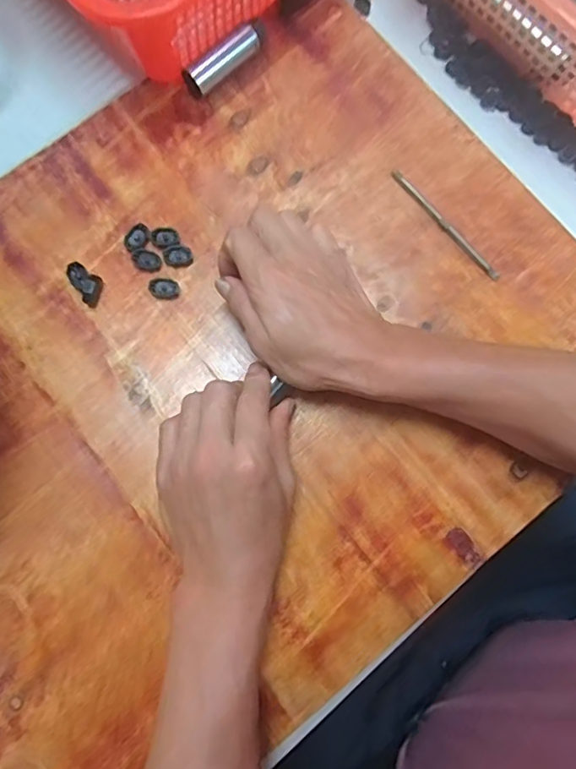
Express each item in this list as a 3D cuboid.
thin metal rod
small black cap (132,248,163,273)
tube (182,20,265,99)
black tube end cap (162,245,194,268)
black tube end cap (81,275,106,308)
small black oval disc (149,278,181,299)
[{"bbox_3d":[0.122,-0.125,0.400,0.007,0.004,0.116,-40,83,-7],"label":"thin metal rod"},{"bbox_3d":[-0.107,-0.095,0.391,0.021,0.005,0.015,15,80,2],"label":"small black cap"},{"bbox_3d":[-0.047,-0.265,0.417,0.079,0.024,0.024,-41,83,-7],"label":"tube"},{"bbox_3d":[-0.084,-0.098,0.394,0.022,0.007,0.017,-22,81,-5],"label":"black tube end cap"},{"bbox_3d":[-0.146,-0.071,0.386,0.010,0.013,0.023,19,80,3],"label":"black tube end cap"},{"bbox_3d":[-0.094,-0.073,0.390,0.023,0.008,0.014,5,80,0],"label":"small black oval disc"}]

